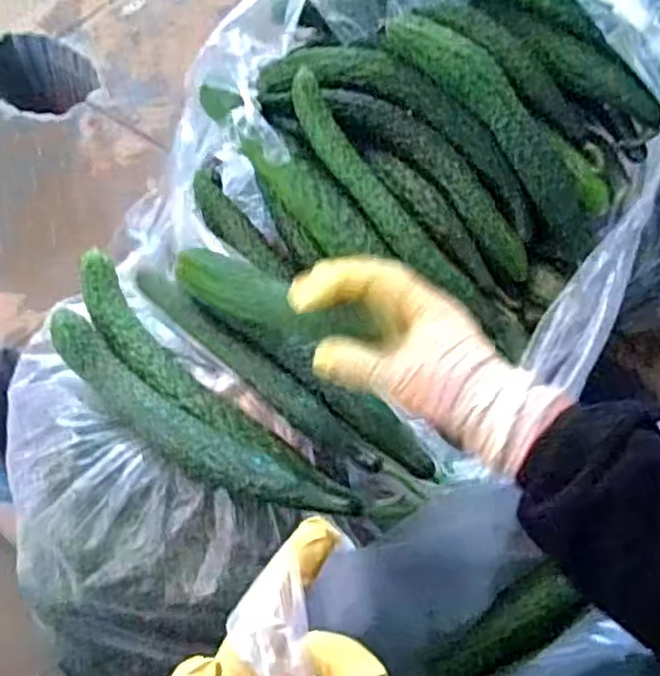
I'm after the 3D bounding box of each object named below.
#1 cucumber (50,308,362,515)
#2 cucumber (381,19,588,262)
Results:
[{"bbox_3d":[-0.105,0.064,0.516,0.270,0.033,0.042,29,64,18],"label":"cucumber"},{"bbox_3d":[0.150,-0.186,0.622,0.042,0.051,0.263,-40,92,-20],"label":"cucumber"}]

